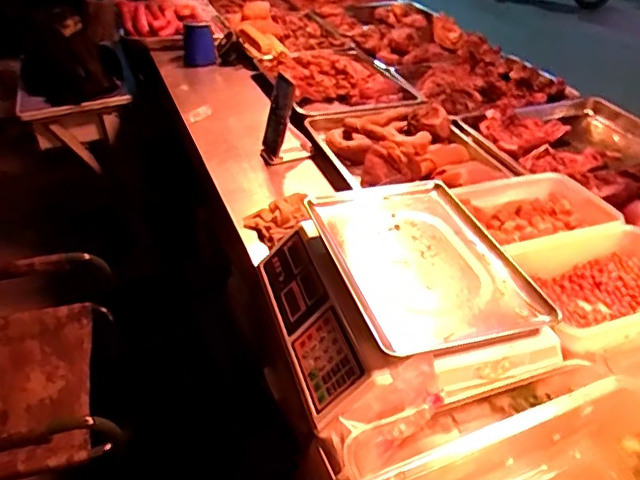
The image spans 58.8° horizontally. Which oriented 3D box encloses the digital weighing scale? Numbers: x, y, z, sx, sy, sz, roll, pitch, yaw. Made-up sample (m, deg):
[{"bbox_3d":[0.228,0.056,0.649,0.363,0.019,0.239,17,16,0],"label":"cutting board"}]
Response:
[{"bbox_3d":[0.101,0.068,0.786,0.319,0.098,0.346,-12,39,-17],"label":"digital weighing scale"}]

